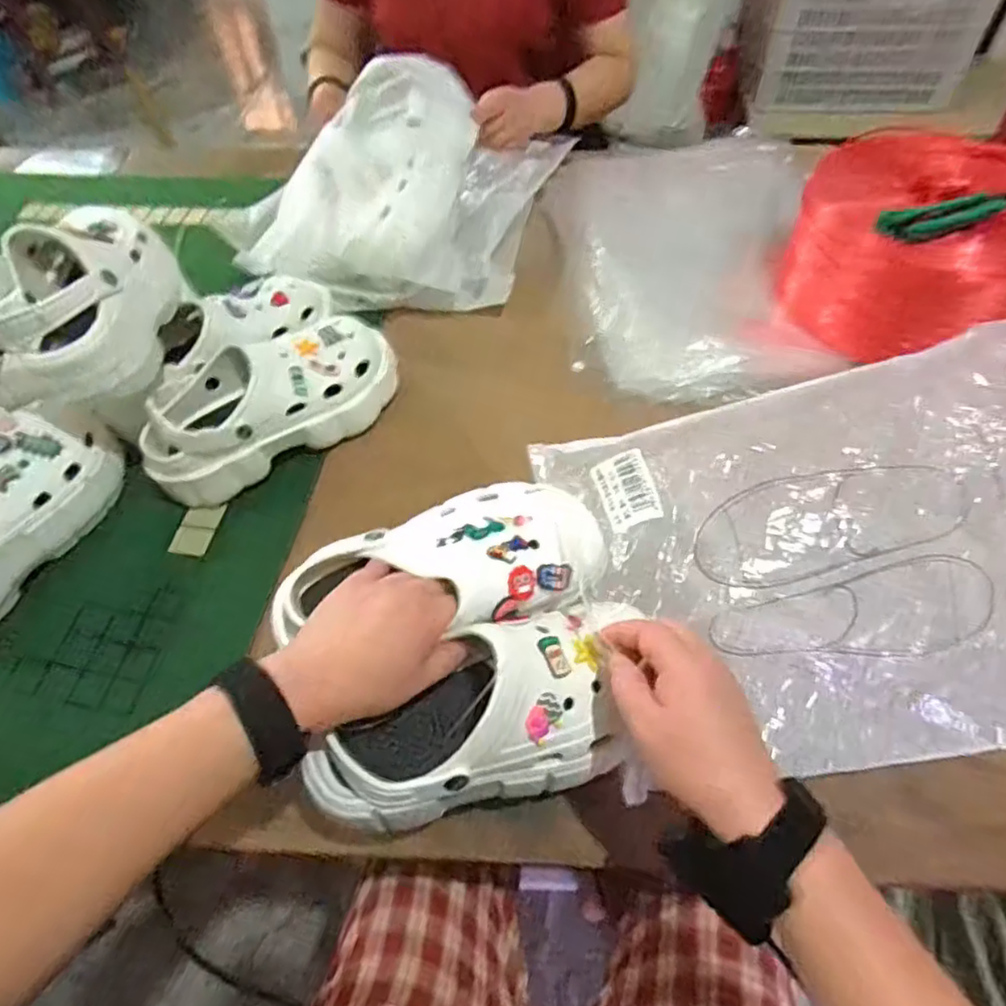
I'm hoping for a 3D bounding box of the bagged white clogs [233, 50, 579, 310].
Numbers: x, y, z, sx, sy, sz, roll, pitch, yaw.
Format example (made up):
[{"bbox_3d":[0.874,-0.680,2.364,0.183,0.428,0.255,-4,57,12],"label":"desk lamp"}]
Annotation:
[{"bbox_3d":[-0.115,-0.414,0.820,0.308,0.167,0.348,14,57,12],"label":"bagged white clogs"}]

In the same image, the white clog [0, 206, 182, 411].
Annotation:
[{"bbox_3d":[-0.382,-0.197,0.600,0.109,0.096,0.217,-7,55,-2],"label":"white clog"}]

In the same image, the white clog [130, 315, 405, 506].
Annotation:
[{"bbox_3d":[-0.231,-0.106,0.654,0.269,0.088,0.102,-33,60,-19],"label":"white clog"}]

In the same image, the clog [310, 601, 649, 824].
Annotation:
[{"bbox_3d":[-0.012,0.143,0.418,0.220,0.083,0.099,-22,57,-13],"label":"clog"}]

